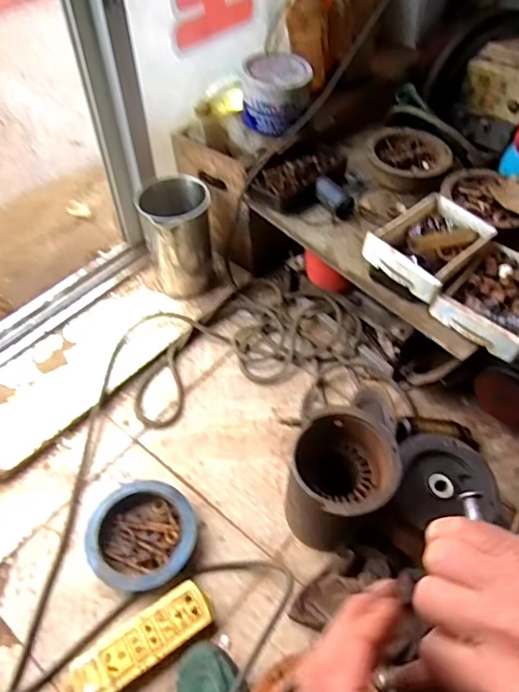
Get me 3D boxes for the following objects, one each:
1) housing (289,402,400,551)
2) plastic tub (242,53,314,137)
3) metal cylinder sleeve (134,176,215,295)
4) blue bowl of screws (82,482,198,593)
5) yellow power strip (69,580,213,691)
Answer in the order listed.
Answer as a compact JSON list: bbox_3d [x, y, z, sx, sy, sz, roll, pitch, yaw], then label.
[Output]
[{"bbox_3d":[0.108,0.198,0.741,0.132,0.194,0.144,4,53,2],"label":"housing"},{"bbox_3d":[0.031,-0.450,0.941,0.119,0.096,0.121,0,53,-1],"label":"plastic tub"},{"bbox_3d":[-0.162,-0.221,1.028,0.130,0.213,0.143,-8,54,-7],"label":"metal cylinder sleeve"},{"bbox_3d":[-0.172,0.276,0.765,0.158,0.049,0.150,11,54,7],"label":"blue bowl of screws"},{"bbox_3d":[-0.152,0.394,0.694,0.184,0.035,0.066,-30,59,-21],"label":"yellow power strip"}]

